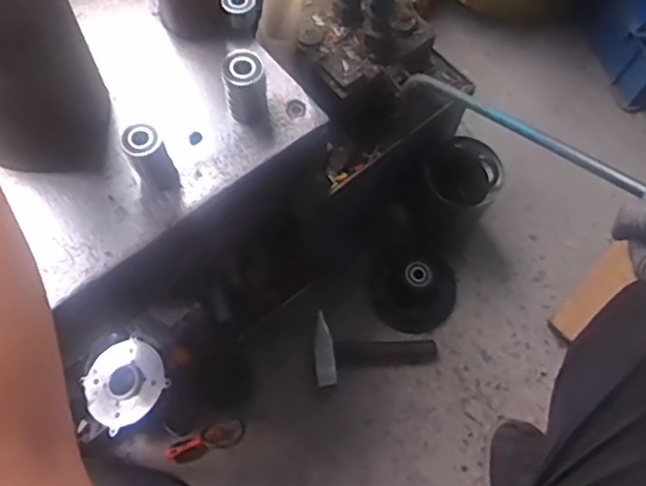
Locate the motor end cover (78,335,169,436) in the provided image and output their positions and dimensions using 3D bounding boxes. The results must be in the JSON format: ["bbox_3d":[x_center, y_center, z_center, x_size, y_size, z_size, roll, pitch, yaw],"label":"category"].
[{"bbox_3d":[-0.284,0.199,0.904,0.116,0.027,0.113,-35,73,-16],"label":"motor end cover"}]

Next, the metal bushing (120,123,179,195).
[{"bbox_3d":[-0.154,-0.074,0.566,0.034,0.071,0.031,1,67,-3],"label":"metal bushing"}]

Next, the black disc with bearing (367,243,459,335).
[{"bbox_3d":[0.147,0.065,1.005,0.140,0.063,0.137,1,67,-3],"label":"black disc with bearing"}]

